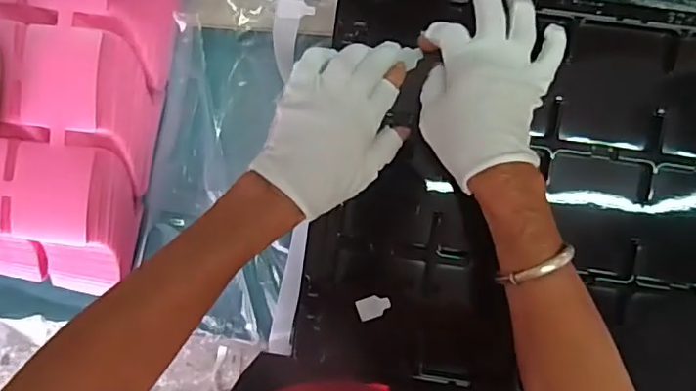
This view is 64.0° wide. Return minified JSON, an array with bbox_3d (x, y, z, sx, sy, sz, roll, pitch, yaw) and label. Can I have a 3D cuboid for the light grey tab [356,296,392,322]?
[{"bbox_3d":[0.023,0.097,0.481,0.028,0.004,0.019,-17,96,1],"label":"light grey tab"}]

